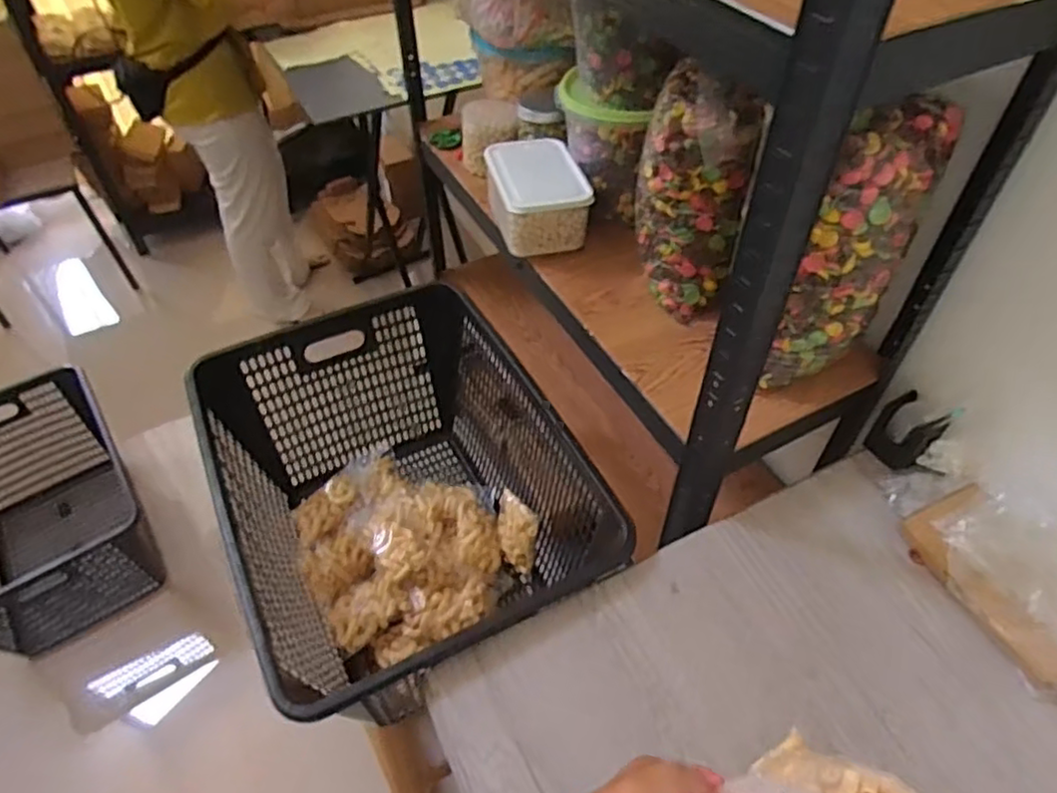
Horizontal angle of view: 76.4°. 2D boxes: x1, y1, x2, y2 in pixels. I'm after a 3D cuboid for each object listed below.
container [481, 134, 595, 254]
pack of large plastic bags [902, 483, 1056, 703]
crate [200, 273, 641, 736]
[{"bbox_3d":[0.014,-0.295,0.998,0.127,0.092,0.154,-14,51,-10],"label":"container"},{"bbox_3d":[0.528,0.206,0.674,0.126,0.072,0.273,-20,52,-15],"label":"pack of large plastic bags"},{"bbox_3d":[-0.163,0.144,0.967,0.442,0.302,0.547,-22,53,-17],"label":"crate"}]

